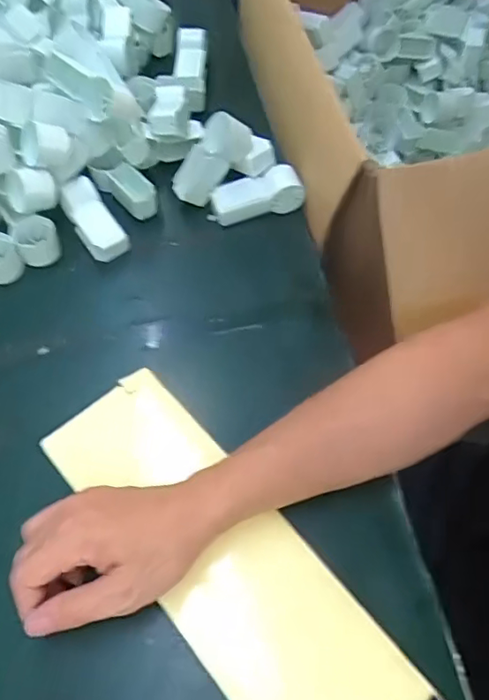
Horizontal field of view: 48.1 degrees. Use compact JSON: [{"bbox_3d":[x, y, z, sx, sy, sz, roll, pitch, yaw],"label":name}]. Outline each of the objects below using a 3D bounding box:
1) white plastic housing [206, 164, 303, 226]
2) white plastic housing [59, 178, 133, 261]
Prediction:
[{"bbox_3d":[0.012,-0.159,0.559,0.092,0.042,0.035,-14,61,-9],"label":"white plastic housing"},{"bbox_3d":[-0.147,-0.127,0.533,0.037,0.025,0.085,-31,87,-17],"label":"white plastic housing"}]

